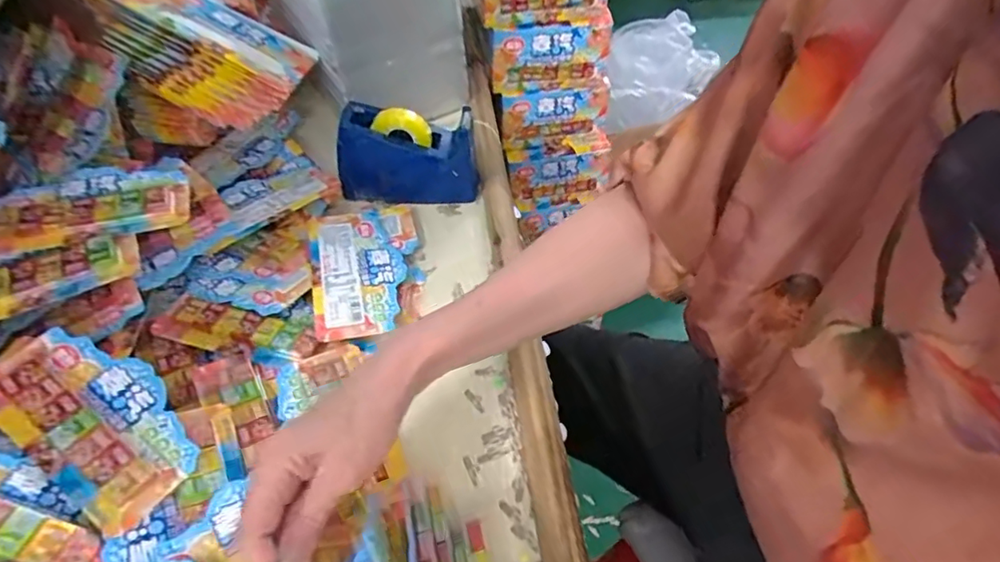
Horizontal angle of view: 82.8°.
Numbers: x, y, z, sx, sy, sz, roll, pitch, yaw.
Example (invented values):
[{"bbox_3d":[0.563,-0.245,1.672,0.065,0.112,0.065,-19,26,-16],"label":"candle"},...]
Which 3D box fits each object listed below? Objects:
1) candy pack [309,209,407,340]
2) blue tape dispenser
[{"bbox_3d":[-0.127,-0.011,0.503,0.077,0.013,0.144,-11,49,-9],"label":"candy pack"},{"bbox_3d":[-0.089,-0.128,0.554,0.135,0.076,0.046,4,49,4],"label":"blue tape dispenser"}]

